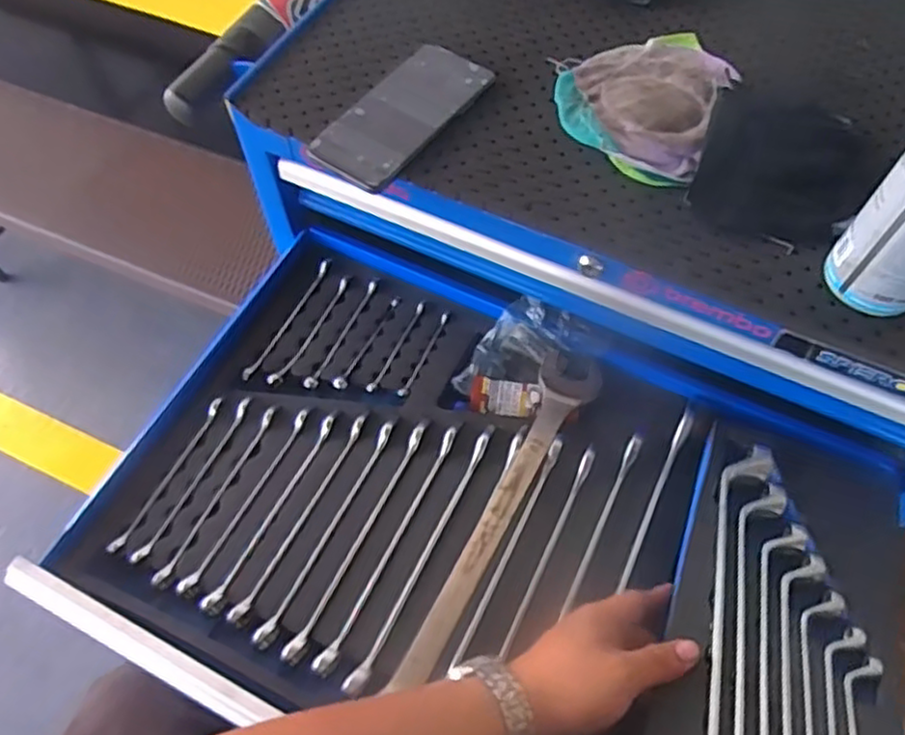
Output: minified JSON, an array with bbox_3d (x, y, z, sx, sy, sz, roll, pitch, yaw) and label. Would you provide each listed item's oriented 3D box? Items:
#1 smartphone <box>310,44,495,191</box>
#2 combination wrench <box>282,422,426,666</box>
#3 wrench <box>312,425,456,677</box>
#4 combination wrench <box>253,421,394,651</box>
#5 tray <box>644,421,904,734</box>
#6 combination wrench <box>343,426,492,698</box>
[{"bbox_3d":[-0.040,-0.210,0.558,0.075,0.013,0.160,34,64,17],"label":"smartphone"},{"bbox_3d":[-0.074,0.137,0.559,0.013,0.026,0.215,25,62,13],"label":"combination wrench"},{"bbox_3d":[-0.050,0.141,0.551,0.014,0.023,0.218,24,62,12],"label":"wrench"},{"bbox_3d":[-0.102,0.132,0.561,0.014,0.024,0.203,23,62,12],"label":"combination wrench"},{"bbox_3d":[0.213,0.195,0.445,0.141,0.042,0.367,23,52,12],"label":"tray"},{"bbox_3d":[-0.021,0.147,0.546,0.014,0.021,0.232,25,62,13],"label":"combination wrench"}]

